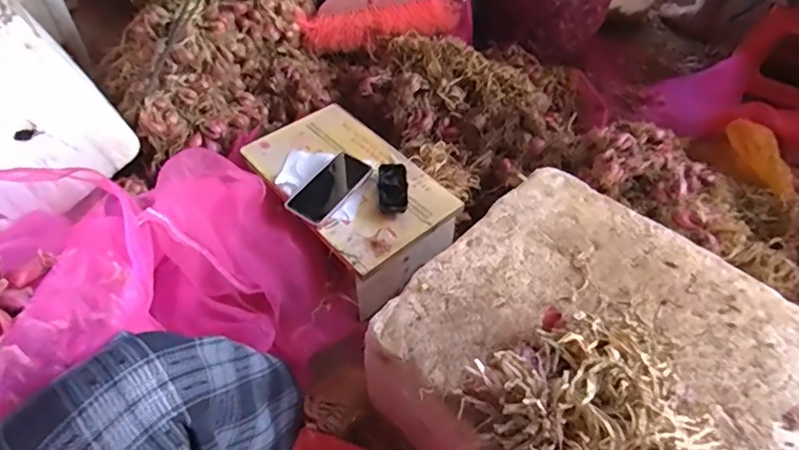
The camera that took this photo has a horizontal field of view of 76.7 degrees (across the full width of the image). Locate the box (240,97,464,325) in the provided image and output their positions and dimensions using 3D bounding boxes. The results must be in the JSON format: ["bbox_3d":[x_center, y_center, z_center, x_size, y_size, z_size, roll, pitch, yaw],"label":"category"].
[{"bbox_3d":[-0.099,-0.058,0.958,0.236,0.120,0.384,-31,56,-25],"label":"box"}]

